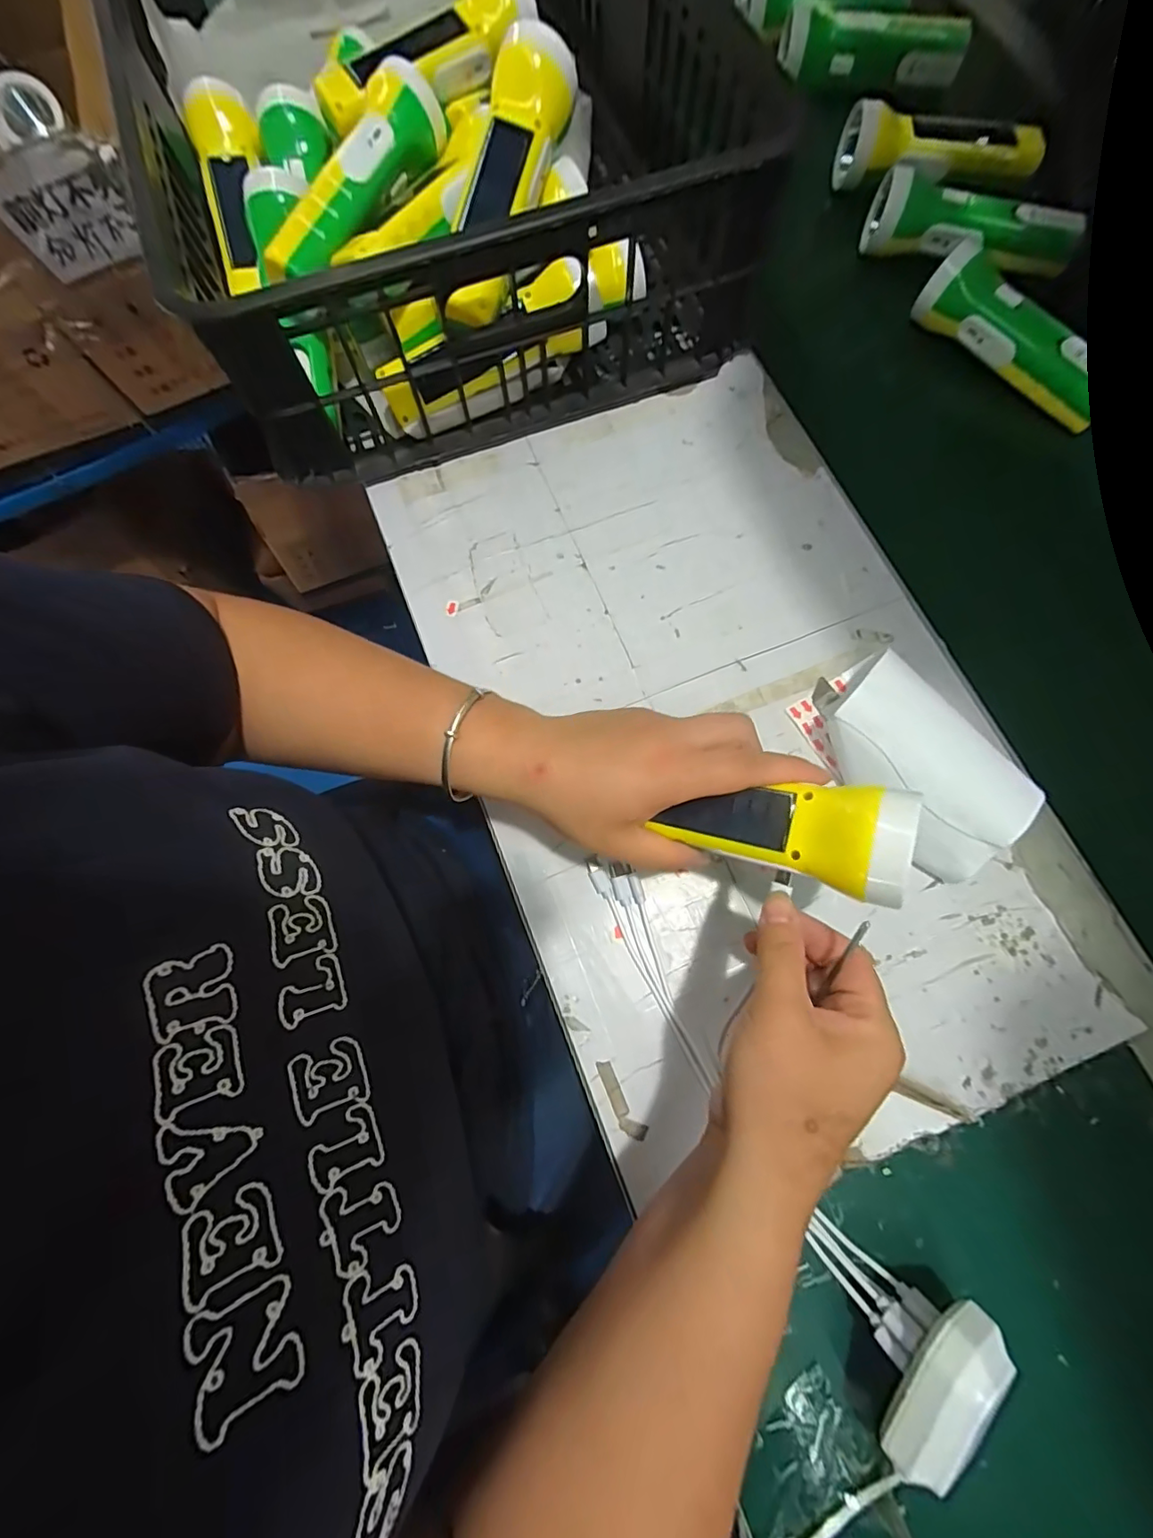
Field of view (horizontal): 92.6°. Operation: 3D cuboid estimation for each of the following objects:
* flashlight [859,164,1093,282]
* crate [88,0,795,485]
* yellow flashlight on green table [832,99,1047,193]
[{"bbox_3d":[0.317,-0.433,0.436,0.162,0.039,0.040,10,76,5],"label":"flashlight"},{"bbox_3d":[-0.085,-0.399,0.399,0.373,0.139,0.265,-17,75,-3],"label":"crate"},{"bbox_3d":[0.299,-0.512,0.453,0.156,0.042,0.047,-2,75,2],"label":"yellow flashlight on green table"}]

